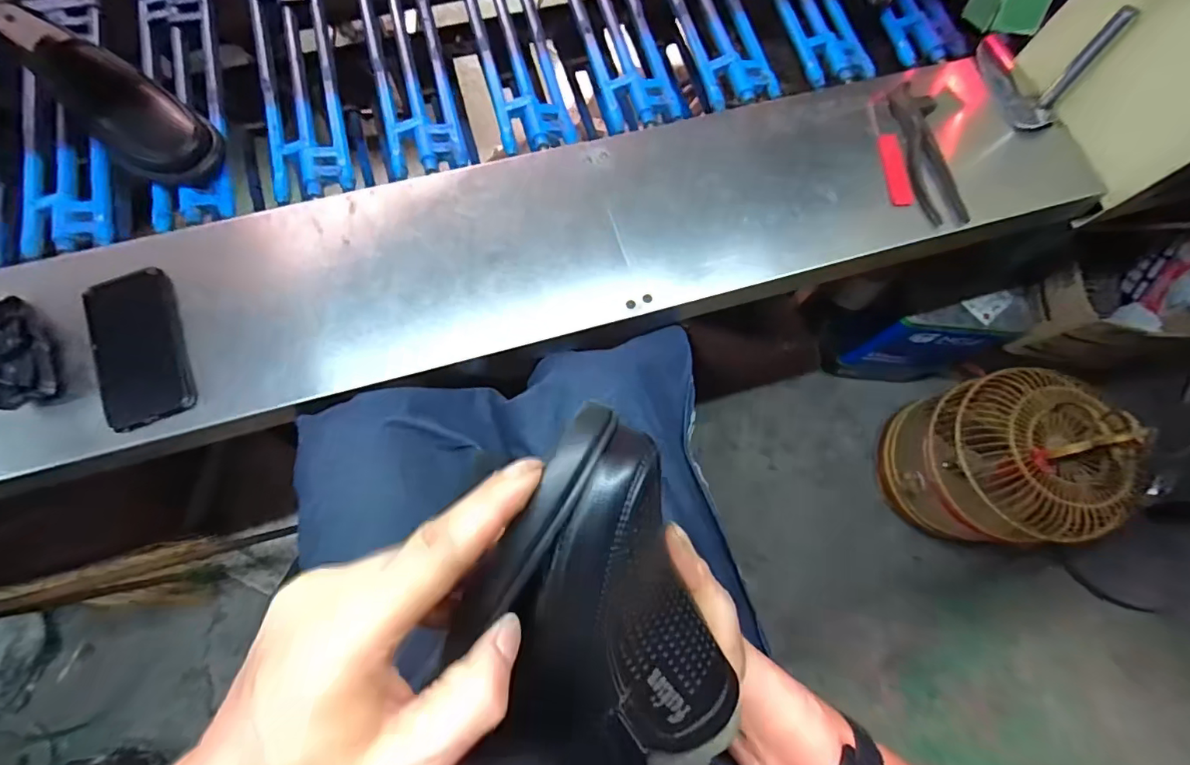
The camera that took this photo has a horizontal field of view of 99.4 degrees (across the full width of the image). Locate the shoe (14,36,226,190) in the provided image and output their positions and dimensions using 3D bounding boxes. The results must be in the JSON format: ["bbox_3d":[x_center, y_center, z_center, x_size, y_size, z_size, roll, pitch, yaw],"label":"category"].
[{"bbox_3d":[-0.568,-0.325,0.592,0.273,0.102,0.101,35,78,8],"label":"shoe"}]

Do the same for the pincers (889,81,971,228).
[{"bbox_3d":[0.404,-0.281,0.611,0.048,0.022,0.197,-4,76,-2],"label":"pincers"}]

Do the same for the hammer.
[{"bbox_3d":[0.548,-0.409,0.615,0.031,0.141,0.143,-15,76,-5],"label":"hammer"}]

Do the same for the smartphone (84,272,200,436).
[{"bbox_3d":[-0.467,-0.037,0.517,0.079,0.008,0.165,-19,78,-14],"label":"smartphone"}]

